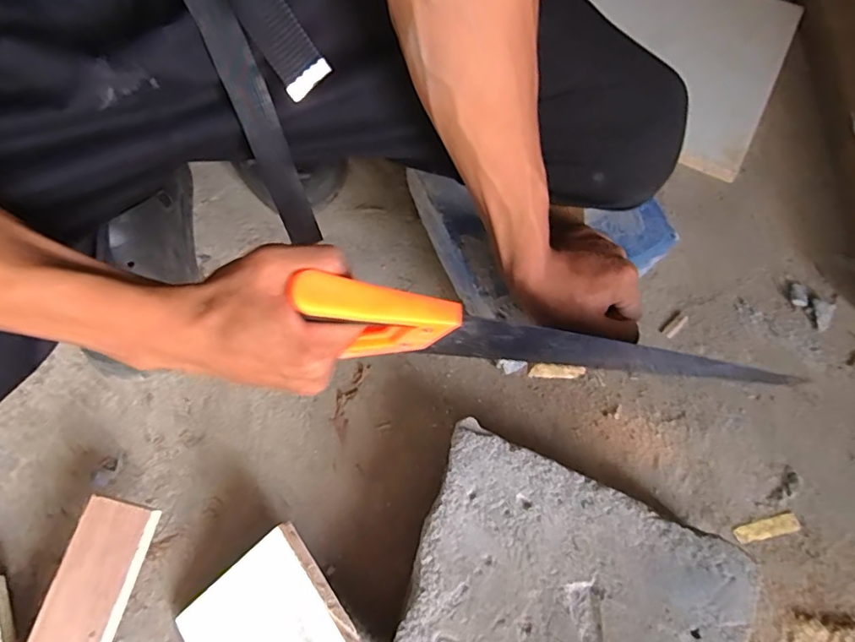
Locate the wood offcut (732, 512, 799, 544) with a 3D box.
[{"bbox_3d":[0.302,0.185,0.460,0.057,0.004,0.016,-14,68,-4],"label":"wood offcut"}]

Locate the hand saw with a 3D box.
[{"bbox_3d":[0.090,0.024,0.371,0.376,0.109,0.020,10,66,-23],"label":"hand saw"}]

